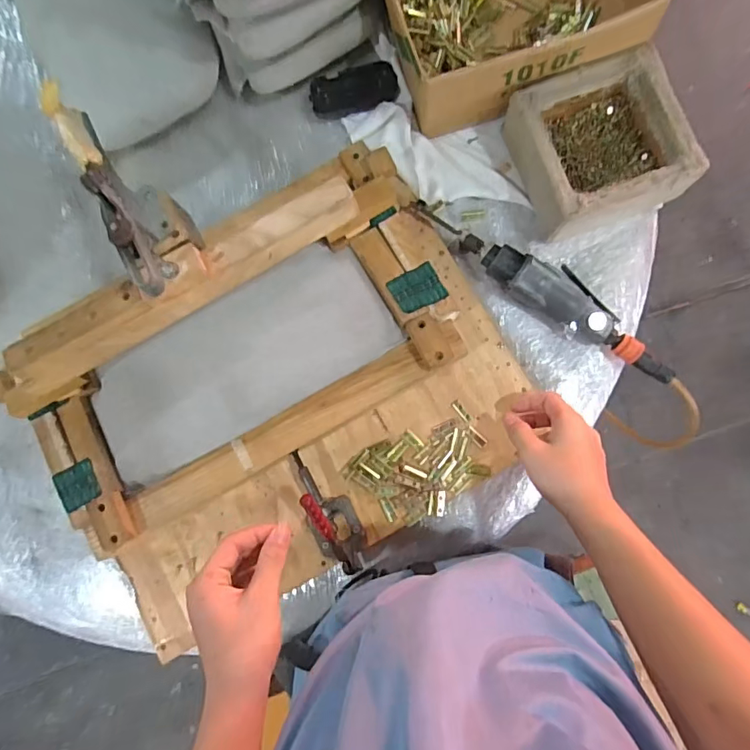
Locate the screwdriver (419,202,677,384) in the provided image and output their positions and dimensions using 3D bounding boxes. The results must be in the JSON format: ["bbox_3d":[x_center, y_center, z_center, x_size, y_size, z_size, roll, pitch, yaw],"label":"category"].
[{"bbox_3d":[0.199,-0.106,0.591,0.356,0.039,0.063,31,87,8],"label":"screwdriver"}]

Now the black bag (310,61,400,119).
[{"bbox_3d":[-0.027,-0.371,0.651,0.112,0.031,0.041,-14,82,3],"label":"black bag"}]

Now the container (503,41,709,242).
[{"bbox_3d":[0.259,-0.262,0.581,0.166,0.070,0.163,-20,82,3],"label":"container"}]

